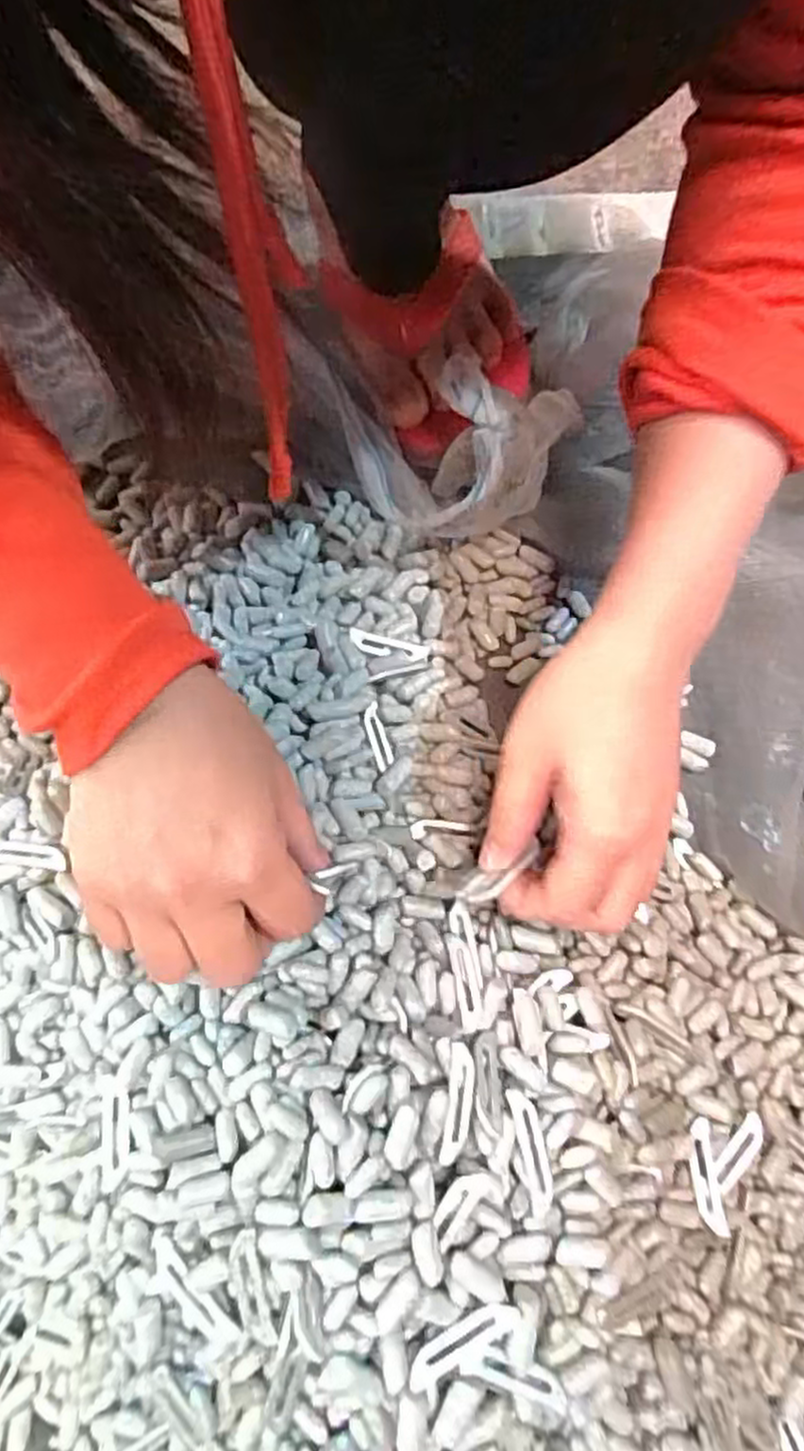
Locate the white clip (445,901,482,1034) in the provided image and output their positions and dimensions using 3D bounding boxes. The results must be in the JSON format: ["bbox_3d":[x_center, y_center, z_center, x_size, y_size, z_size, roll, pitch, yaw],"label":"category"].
[{"bbox_3d":[0.026,0.101,0.317,0.013,0.005,0.052,-3,54,-2],"label":"white clip"}]

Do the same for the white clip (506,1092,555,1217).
[{"bbox_3d":[0.047,0.155,0.273,0.009,0.004,0.040,-10,62,-4],"label":"white clip"}]

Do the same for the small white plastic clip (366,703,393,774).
[{"bbox_3d":[-0.012,0.006,0.356,0.009,0.004,0.032,-14,89,-5],"label":"small white plastic clip"}]

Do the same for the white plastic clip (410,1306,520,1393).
[{"bbox_3d":[0.020,0.204,0.248,0.039,0.004,0.012,-25,93,-10],"label":"white plastic clip"}]

